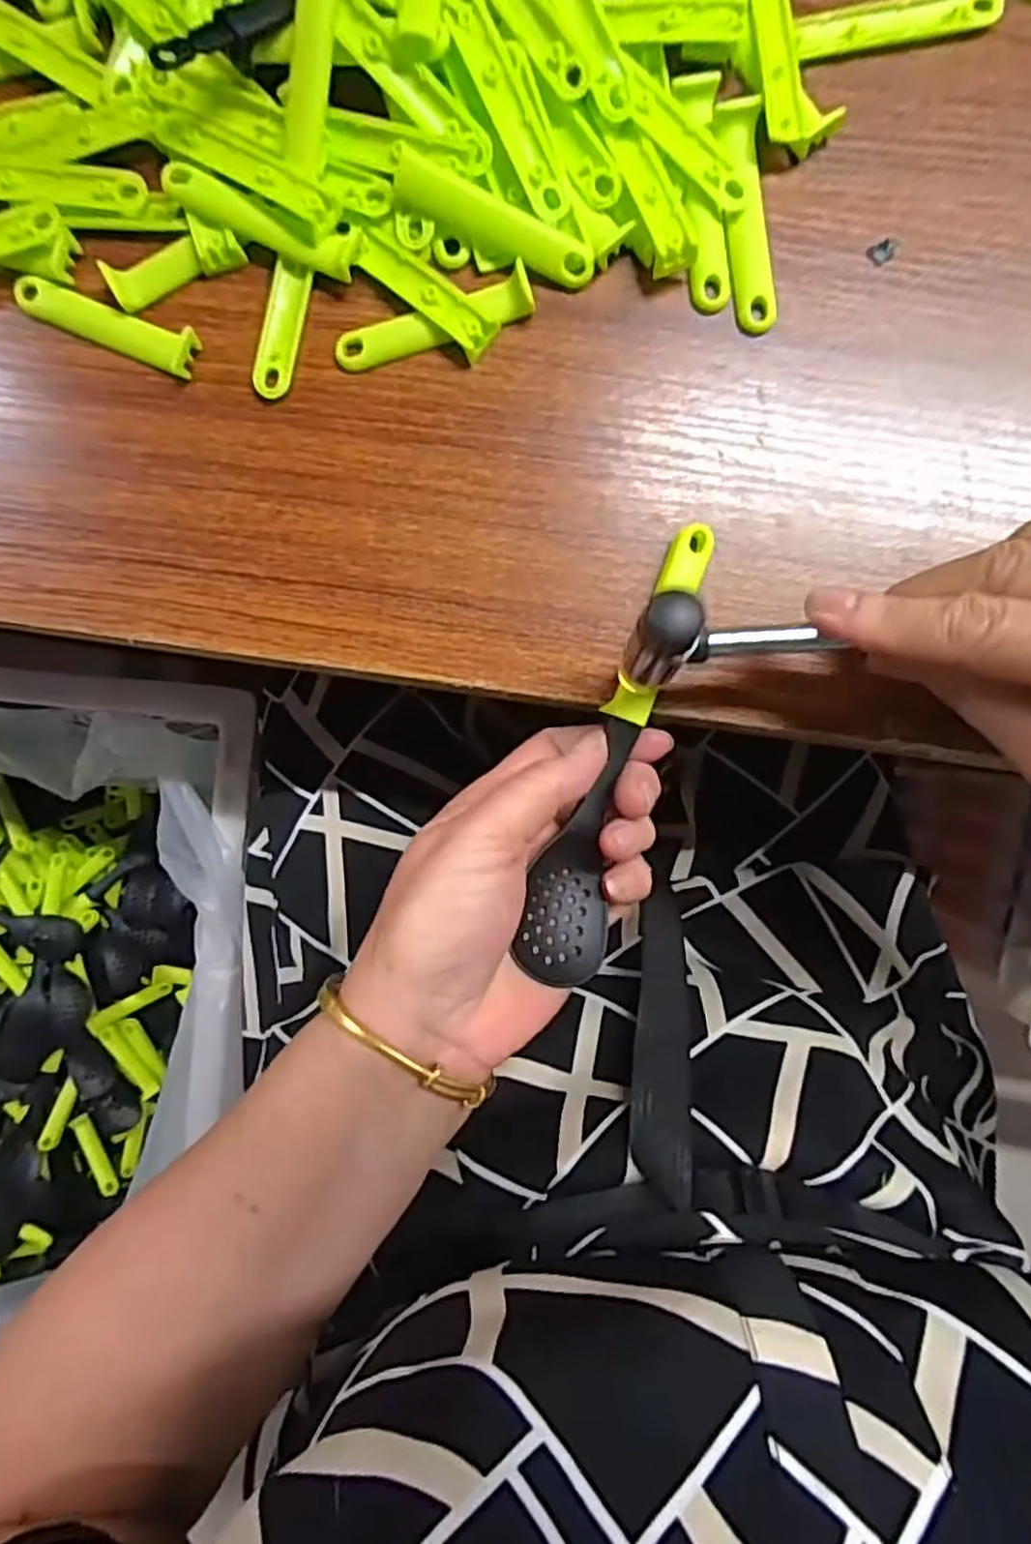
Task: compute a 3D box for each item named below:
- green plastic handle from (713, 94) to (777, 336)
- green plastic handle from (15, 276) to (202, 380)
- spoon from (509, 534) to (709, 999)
[{"bbox_3d":[0.085,-0.204,0.280,0.017,0.008,0.081,-7,93,3],"label":"green plastic handle"},{"bbox_3d":[-0.158,-0.172,0.289,0.073,0.008,0.016,22,94,2],"label":"green plastic handle"},{"bbox_3d":[0.039,-0.007,0.283,0.032,0.020,0.172,18,93,1],"label":"spoon"}]

